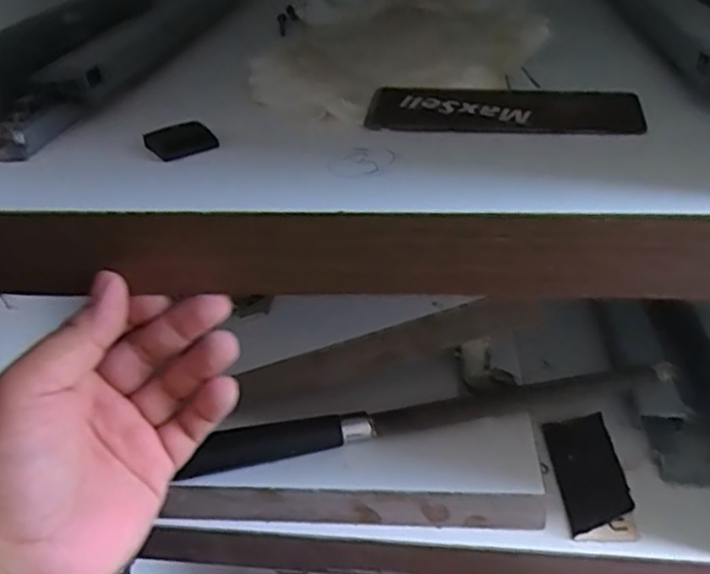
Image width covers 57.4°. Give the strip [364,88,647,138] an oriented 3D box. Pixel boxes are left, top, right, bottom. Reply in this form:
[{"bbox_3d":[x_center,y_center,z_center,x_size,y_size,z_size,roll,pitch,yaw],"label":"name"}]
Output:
[{"bbox_3d":[0.073,-0.088,0.321,0.130,0.010,0.043,3,35,10],"label":"strip"}]

